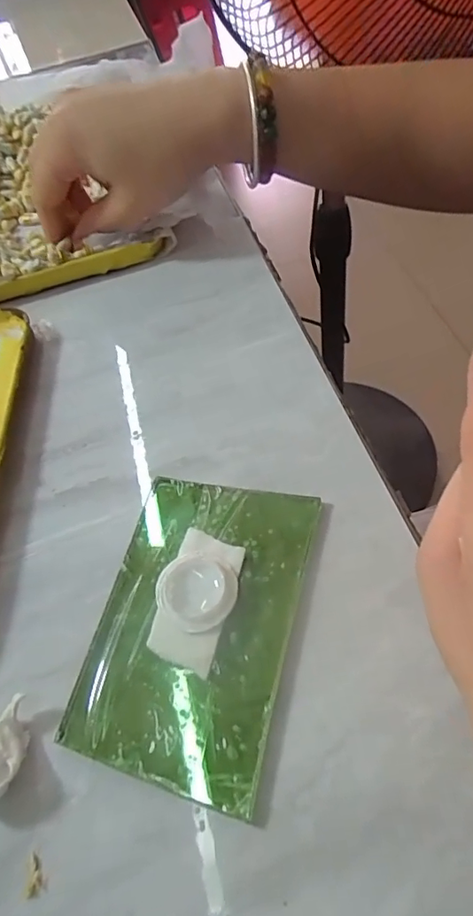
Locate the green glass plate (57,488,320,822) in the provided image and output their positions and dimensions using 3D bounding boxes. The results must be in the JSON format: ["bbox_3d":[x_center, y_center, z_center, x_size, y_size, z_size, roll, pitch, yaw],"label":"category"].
[{"bbox_3d":[-0.014,0.052,0.176,0.067,0.005,0.102,8,57,16],"label":"green glass plate"}]

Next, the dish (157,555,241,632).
[{"bbox_3d":[-0.014,0.046,0.177,0.027,0.006,0.026,-5,55,7],"label":"dish"}]

